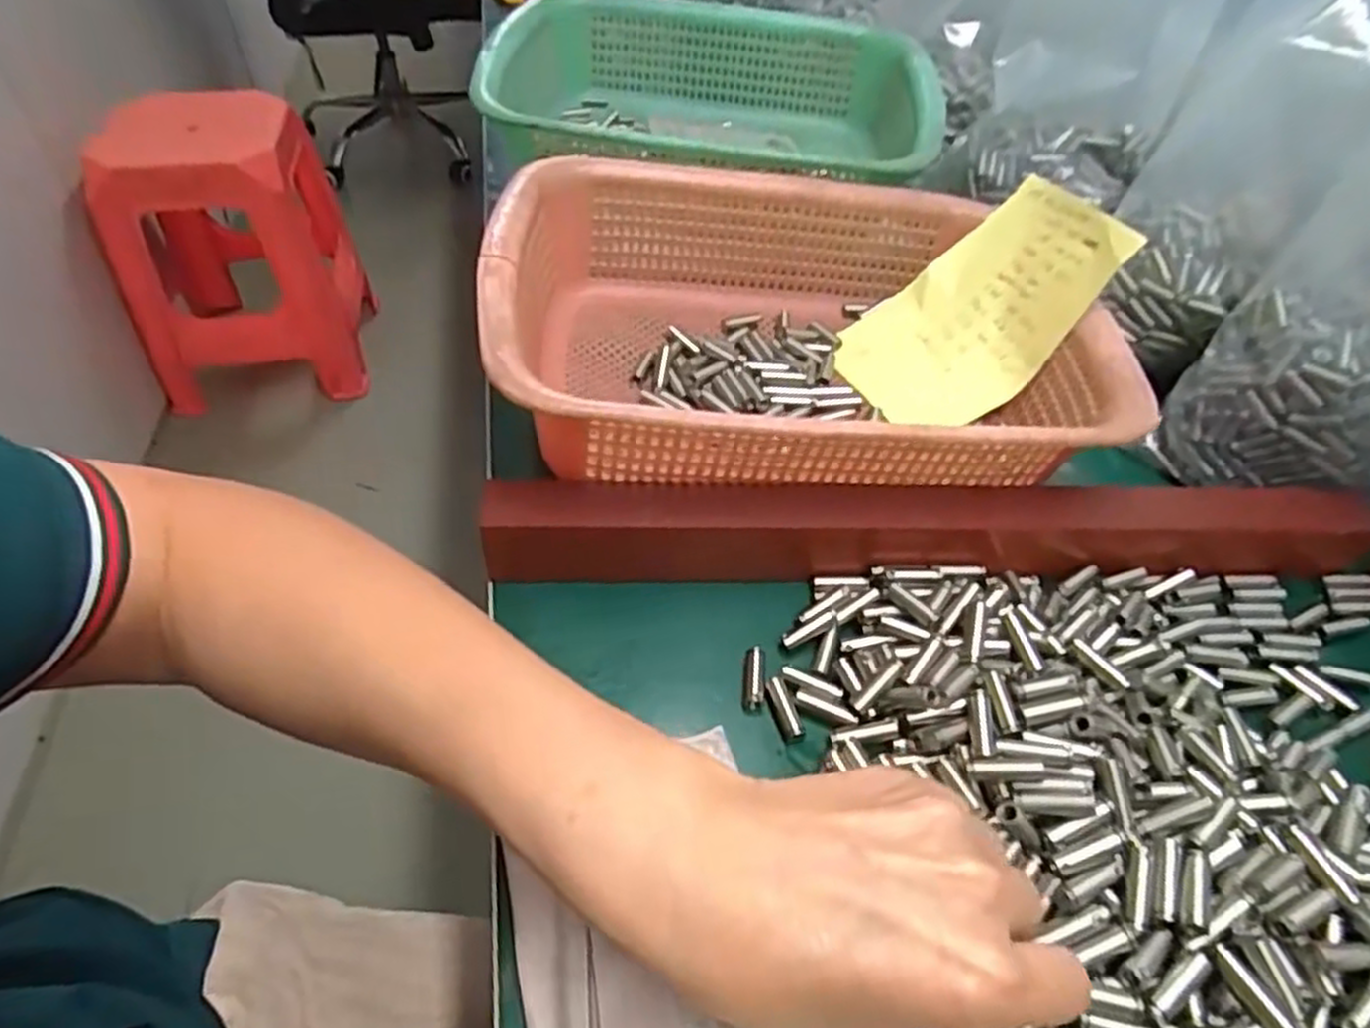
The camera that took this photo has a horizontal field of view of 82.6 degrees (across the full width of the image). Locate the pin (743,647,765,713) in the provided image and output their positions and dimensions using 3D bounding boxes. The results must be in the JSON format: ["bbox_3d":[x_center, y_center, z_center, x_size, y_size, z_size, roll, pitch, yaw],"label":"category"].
[{"bbox_3d":[0.028,0.065,0.309,0.007,0.004,0.026,6,48,1],"label":"pin"}]

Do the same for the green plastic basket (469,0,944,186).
[{"bbox_3d":[0.015,-0.293,0.573,0.303,0.086,0.239,6,49,2],"label":"green plastic basket"}]

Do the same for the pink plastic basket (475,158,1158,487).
[{"bbox_3d":[0.054,-0.099,0.405,0.295,0.077,0.226,0,48,-5],"label":"pink plastic basket"}]

